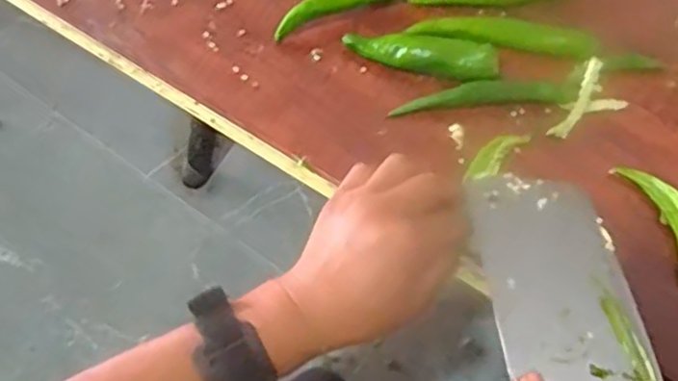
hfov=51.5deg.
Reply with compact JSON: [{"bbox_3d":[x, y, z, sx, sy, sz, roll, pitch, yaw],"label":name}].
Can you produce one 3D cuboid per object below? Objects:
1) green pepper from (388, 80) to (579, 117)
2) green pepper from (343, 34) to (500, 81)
[{"bbox_3d":[0.104,-0.068,0.502,0.130,0.011,0.020,-1,61,-5],"label":"green pepper"},{"bbox_3d":[0.059,-0.098,0.509,0.110,0.021,0.024,11,61,2],"label":"green pepper"}]

